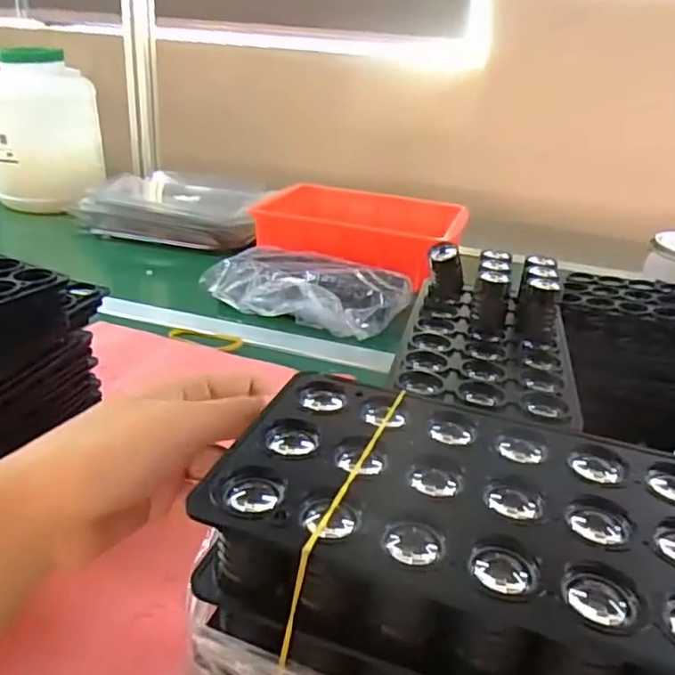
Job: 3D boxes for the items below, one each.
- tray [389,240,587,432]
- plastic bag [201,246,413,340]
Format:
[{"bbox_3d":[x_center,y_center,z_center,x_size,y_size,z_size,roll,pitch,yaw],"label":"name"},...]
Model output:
[{"bbox_3d":[0.095,-0.012,0.388,0.098,0.035,0.169,9,26,11],"label":"tray"},{"bbox_3d":[-0.043,-0.060,0.762,0.255,0.059,0.145,6,26,4],"label":"plastic bag"}]

